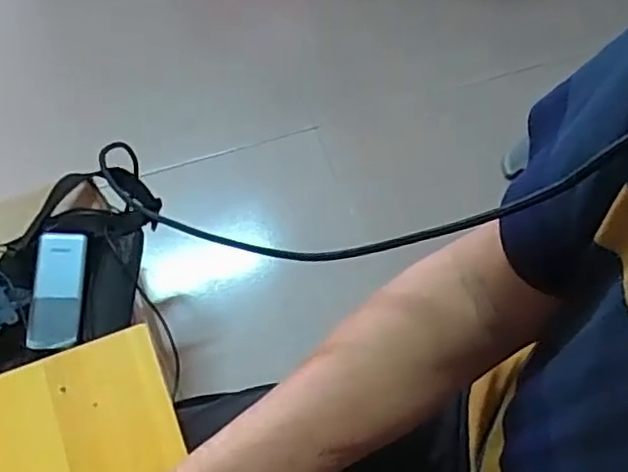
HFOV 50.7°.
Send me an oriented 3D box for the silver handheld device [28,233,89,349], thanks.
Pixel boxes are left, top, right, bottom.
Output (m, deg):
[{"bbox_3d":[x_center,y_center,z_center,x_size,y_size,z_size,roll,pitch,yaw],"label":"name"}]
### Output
[{"bbox_3d":[-0.278,0.057,0.719,0.050,0.016,0.127,-1,66,-3],"label":"silver handheld device"}]

